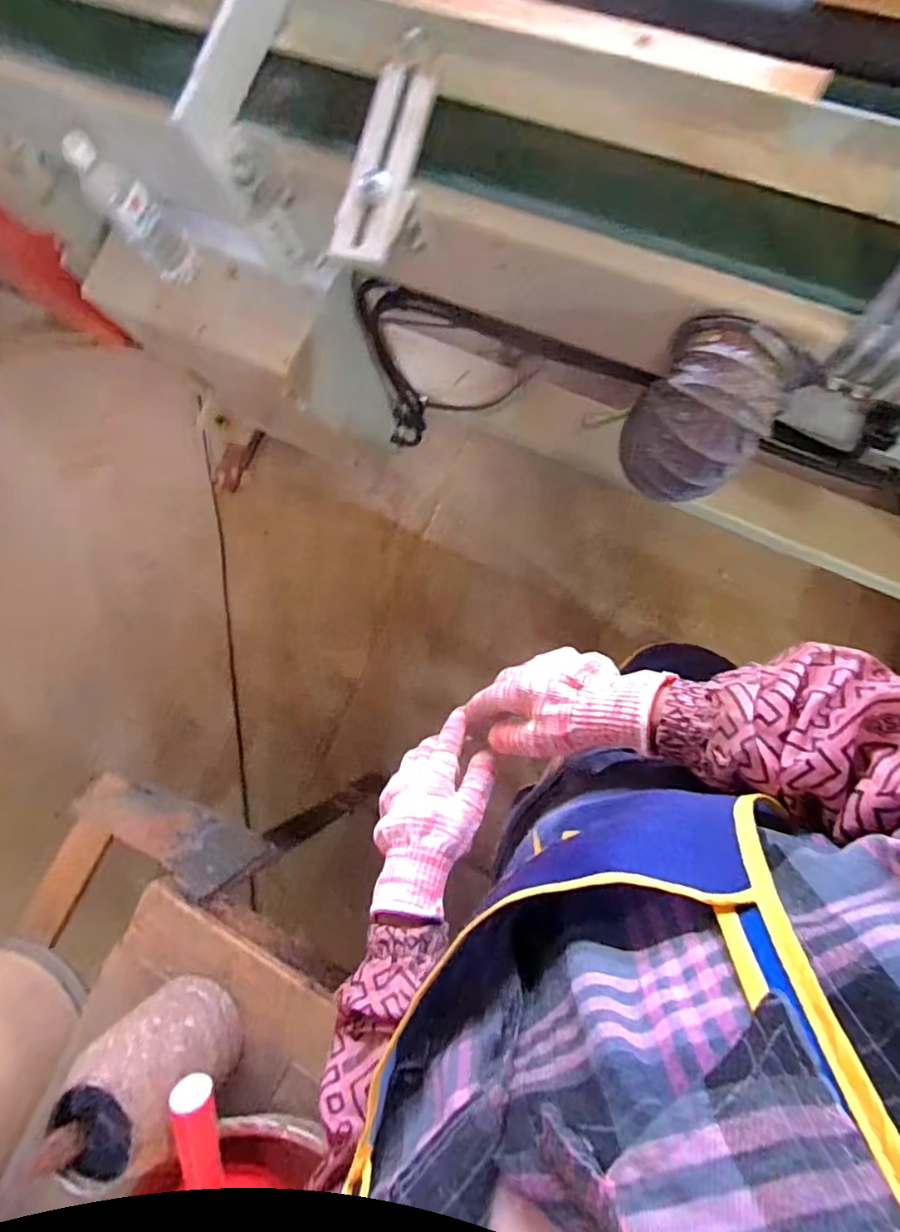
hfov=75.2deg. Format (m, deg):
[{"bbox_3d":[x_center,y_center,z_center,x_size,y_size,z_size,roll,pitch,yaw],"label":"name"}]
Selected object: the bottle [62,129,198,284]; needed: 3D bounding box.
[{"bbox_3d":[-0.419,-0.536,0.791,0.059,0.196,0.065,30,90,12],"label":"bottle"}]

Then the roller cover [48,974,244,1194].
[{"bbox_3d":[-0.261,0.404,0.522,0.105,0.142,0.096,44,93,12],"label":"roller cover"}]

